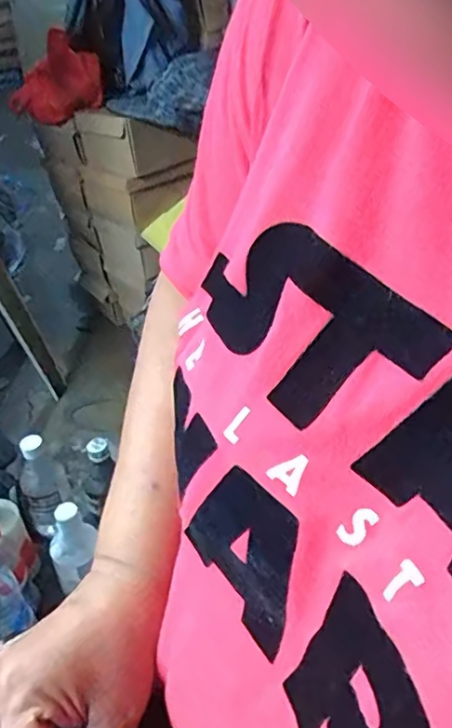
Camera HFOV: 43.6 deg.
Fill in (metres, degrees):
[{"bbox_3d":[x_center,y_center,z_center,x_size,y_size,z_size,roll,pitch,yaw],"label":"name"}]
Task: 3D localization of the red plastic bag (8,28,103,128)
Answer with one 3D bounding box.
[{"bbox_3d":[-0.332,-0.550,1.095,0.170,0.140,0.138,-12,38,-10],"label":"red plastic bag"}]

